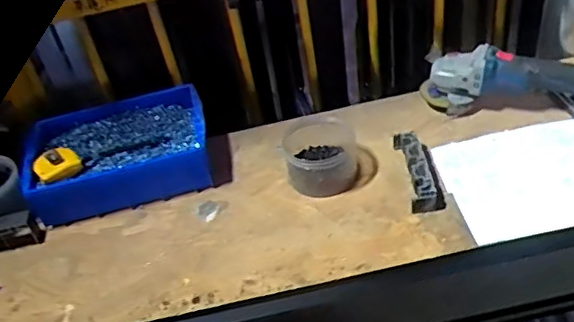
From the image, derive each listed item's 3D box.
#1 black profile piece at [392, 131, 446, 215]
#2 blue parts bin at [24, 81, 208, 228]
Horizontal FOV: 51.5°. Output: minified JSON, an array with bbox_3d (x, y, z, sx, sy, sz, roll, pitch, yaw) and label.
[{"bbox_3d":[0.208,0.014,0.933,0.054,0.045,0.162,-8,41,3],"label":"black profile piece"},{"bbox_3d":[-0.283,-0.022,1.012,0.292,0.086,0.208,-14,42,-5],"label":"blue parts bin"}]

